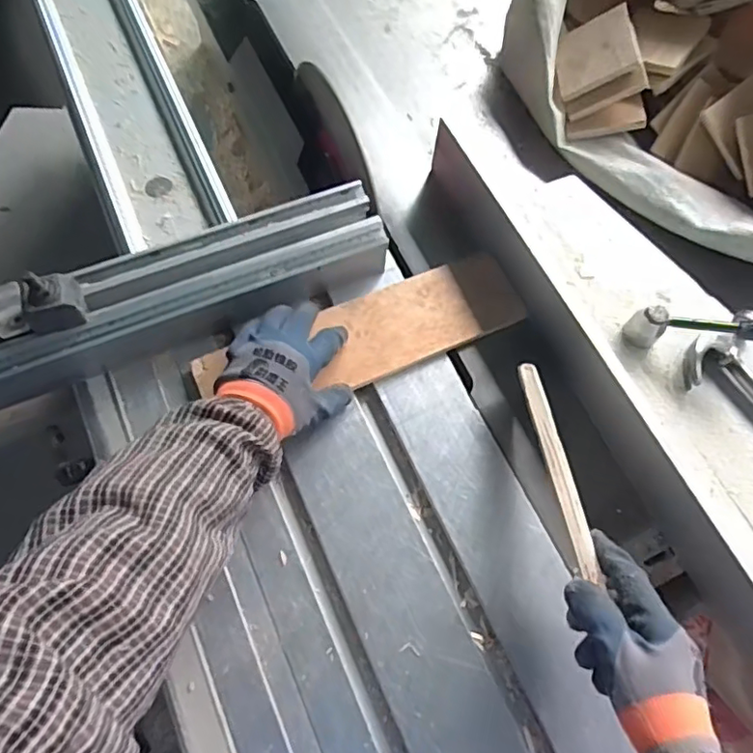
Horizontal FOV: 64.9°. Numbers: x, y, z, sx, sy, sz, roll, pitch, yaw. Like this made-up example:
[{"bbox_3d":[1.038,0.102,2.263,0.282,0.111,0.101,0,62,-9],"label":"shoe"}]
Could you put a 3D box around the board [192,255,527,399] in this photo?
[{"bbox_3d":[-0.008,-0.040,0.602,0.338,0.014,0.091,-19,68,-14],"label":"board"}]

